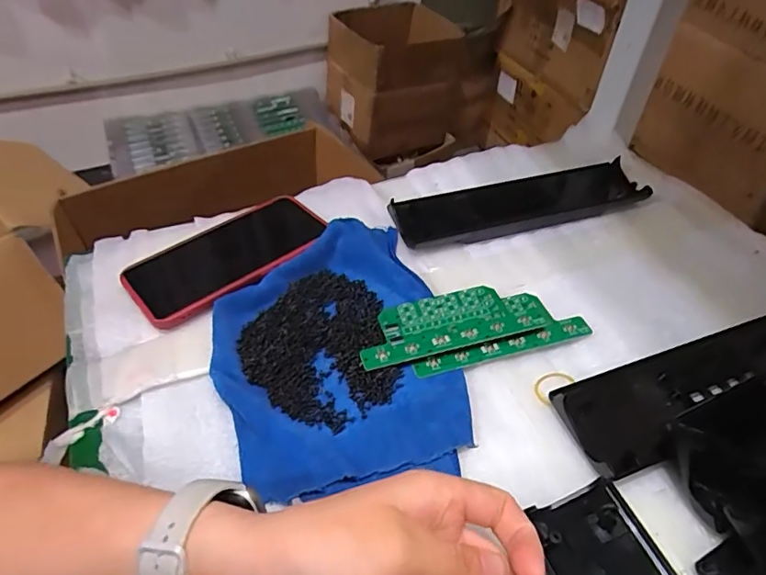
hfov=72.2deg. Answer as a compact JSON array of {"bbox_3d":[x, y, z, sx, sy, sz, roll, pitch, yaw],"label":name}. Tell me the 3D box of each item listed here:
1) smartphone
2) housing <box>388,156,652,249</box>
[{"bbox_3d":[-0.131,-0.031,0.442,0.161,0.013,0.088,-31,55,-26],"label":"smartphone"},{"bbox_3d":[0.131,-0.082,0.500,0.242,0.015,0.071,-12,49,-12],"label":"housing"}]

